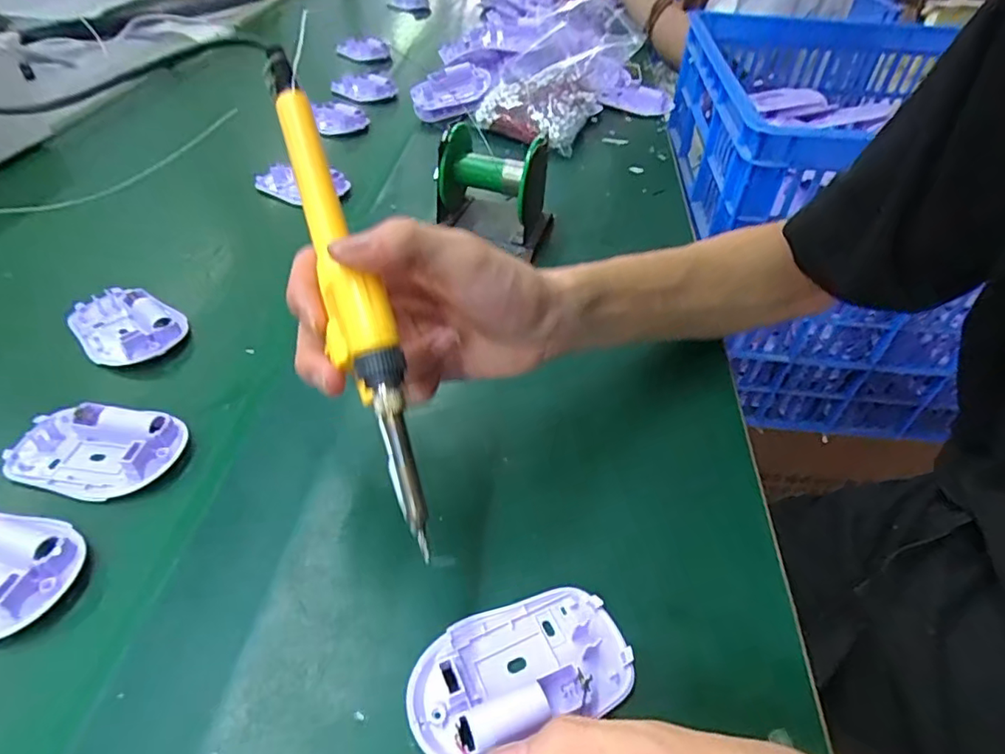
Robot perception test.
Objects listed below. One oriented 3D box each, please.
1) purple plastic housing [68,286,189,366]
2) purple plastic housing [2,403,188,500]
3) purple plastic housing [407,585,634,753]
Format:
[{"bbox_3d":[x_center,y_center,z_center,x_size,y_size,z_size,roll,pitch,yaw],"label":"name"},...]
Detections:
[{"bbox_3d":[-0.264,-0.036,0.400,0.088,0.023,0.056,30,48,24],"label":"purple plastic housing"},{"bbox_3d":[-0.229,0.038,0.317,0.088,0.019,0.051,6,43,0],"label":"purple plastic housing"},{"bbox_3d":[0.007,0.124,0.246,0.095,0.014,0.056,-16,47,-22],"label":"purple plastic housing"}]

